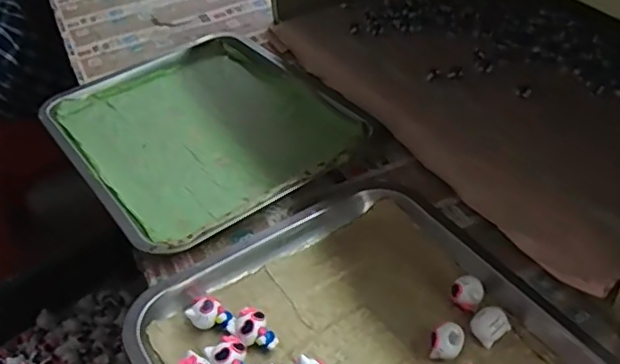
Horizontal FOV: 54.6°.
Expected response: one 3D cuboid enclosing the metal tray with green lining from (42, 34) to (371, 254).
[{"bbox_3d":[-0.123,-0.067,0.658,0.266,0.048,0.345,-28,47,-22],"label":"metal tray with green lining"}]

